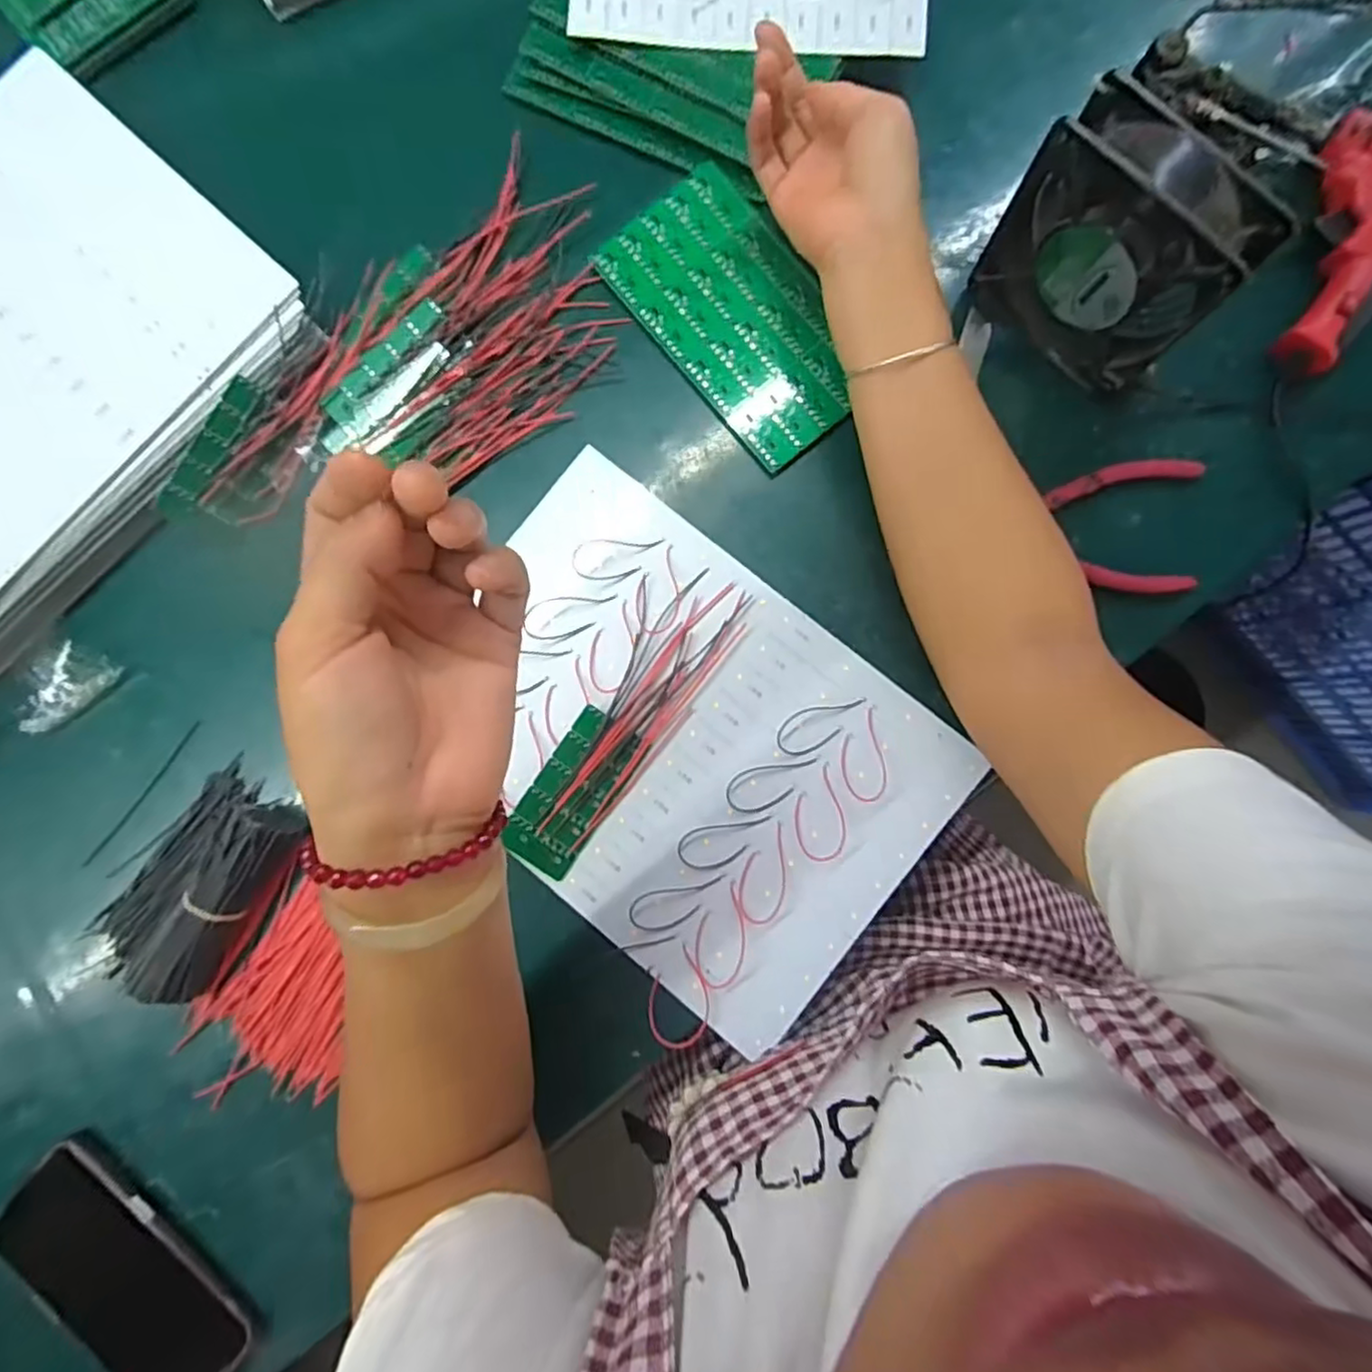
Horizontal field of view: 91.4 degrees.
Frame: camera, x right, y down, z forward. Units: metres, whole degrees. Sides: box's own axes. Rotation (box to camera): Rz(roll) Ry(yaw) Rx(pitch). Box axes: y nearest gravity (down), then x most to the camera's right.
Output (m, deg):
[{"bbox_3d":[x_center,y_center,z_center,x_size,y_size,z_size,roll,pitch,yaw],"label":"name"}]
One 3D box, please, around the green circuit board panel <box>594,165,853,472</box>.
[{"bbox_3d":[0.036,-0.243,0.439,0.105,0.005,0.188,-39,86,-1],"label":"green circuit board panel"}]

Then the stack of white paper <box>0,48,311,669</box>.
[{"bbox_3d":[-0.428,-0.194,0.421,0.252,0.033,0.333,42,87,3],"label":"stack of white paper"}]

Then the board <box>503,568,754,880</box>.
[{"bbox_3d":[-0.035,0.021,0.415,0.065,0.016,0.202,28,87,2],"label":"board"}]

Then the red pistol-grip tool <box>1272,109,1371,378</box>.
[{"bbox_3d":[0.430,-0.269,0.418,0.082,0.032,0.160,12,86,1],"label":"red pistol-grip tool"}]

